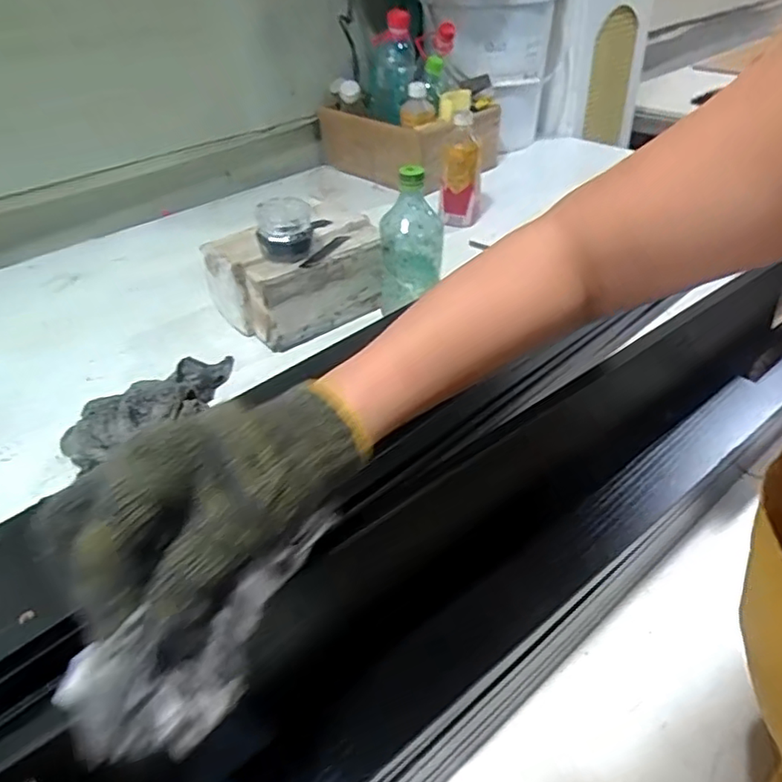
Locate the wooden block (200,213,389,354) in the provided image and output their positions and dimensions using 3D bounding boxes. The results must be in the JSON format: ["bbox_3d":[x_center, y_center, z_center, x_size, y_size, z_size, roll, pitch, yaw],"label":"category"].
[{"bbox_3d":[-0.121,-0.158,0.809,0.217,0.114,0.152,-29,45,-30],"label":"wooden block"}]

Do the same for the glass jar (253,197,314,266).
[{"bbox_3d":[-0.135,-0.205,0.734,0.067,0.067,0.079,-9,39,-8],"label":"glass jar"}]

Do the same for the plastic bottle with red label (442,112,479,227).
[{"bbox_3d":[0.119,-0.364,0.997,0.065,0.181,0.056,2,38,4],"label":"plastic bottle with red label"}]

